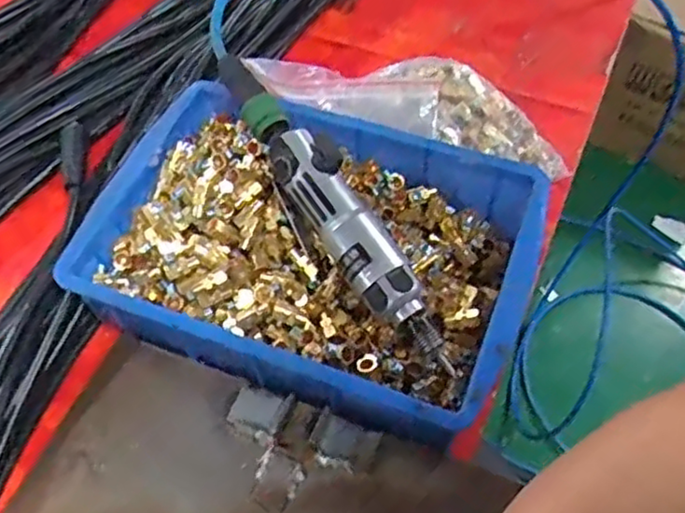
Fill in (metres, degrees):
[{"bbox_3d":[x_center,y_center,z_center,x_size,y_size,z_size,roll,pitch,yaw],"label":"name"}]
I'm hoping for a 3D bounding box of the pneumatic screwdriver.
[{"bbox_3d":[-0.013,-0.043,0.470,0.046,0.046,0.267,-28,61,-16],"label":"pneumatic screwdriver"}]

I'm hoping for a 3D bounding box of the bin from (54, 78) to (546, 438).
[{"bbox_3d":[-0.022,-0.010,0.488,0.296,0.072,0.217,17,61,12],"label":"bin"}]

